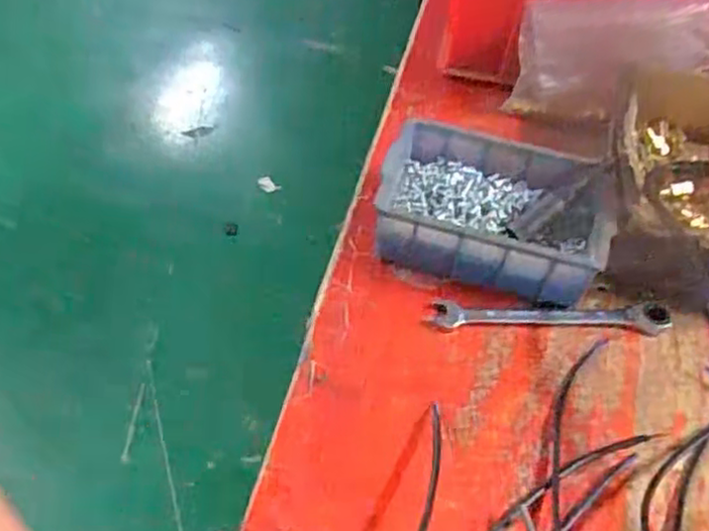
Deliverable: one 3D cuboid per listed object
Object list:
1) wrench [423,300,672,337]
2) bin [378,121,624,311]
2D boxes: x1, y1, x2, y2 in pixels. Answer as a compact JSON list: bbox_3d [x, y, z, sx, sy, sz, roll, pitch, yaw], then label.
[{"bbox_3d":[0.124,0.032,0.462,0.154,0.007,0.019,2,50,-2],"label":"wrench"},{"bbox_3d":[0.090,-0.034,0.486,0.150,0.052,0.104,13,50,7],"label":"bin"}]

